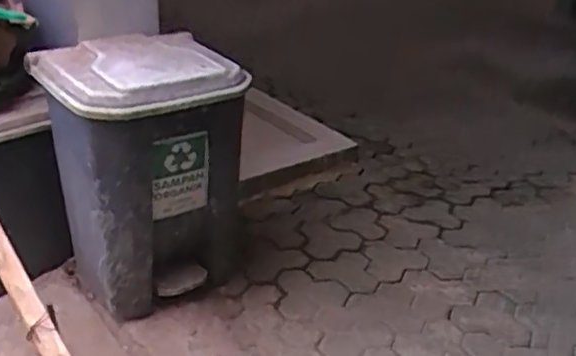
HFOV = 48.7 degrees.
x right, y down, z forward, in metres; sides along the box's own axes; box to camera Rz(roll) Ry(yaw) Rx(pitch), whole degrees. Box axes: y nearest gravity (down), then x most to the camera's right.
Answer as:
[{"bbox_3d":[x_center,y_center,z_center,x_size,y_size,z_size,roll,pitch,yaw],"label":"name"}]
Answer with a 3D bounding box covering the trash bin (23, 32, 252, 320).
[{"bbox_3d":[-0.357,-0.014,1.590,0.399,0.599,0.399,22,33,34],"label":"trash bin"}]

